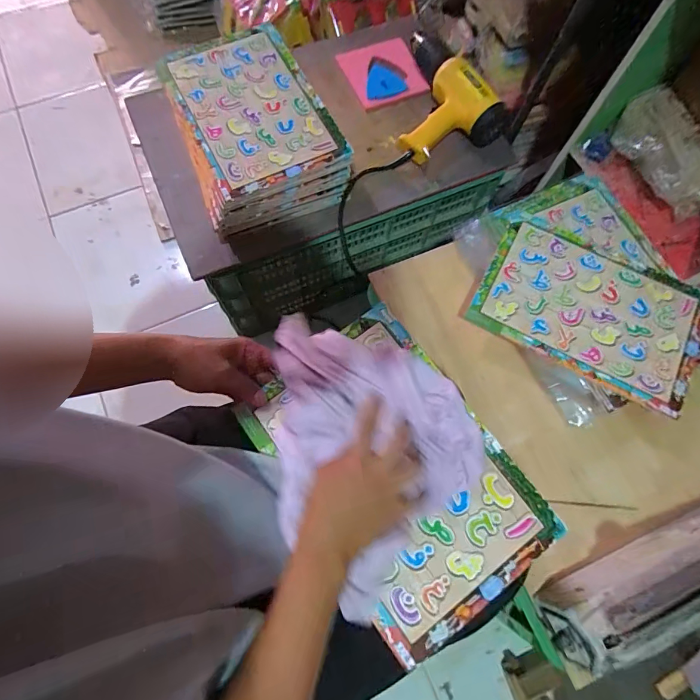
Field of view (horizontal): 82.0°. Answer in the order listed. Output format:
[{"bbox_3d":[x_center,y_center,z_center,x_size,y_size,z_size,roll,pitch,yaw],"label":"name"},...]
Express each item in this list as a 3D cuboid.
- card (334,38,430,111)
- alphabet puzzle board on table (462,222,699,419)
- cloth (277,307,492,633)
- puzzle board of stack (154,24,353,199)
[{"bbox_3d":[0.059,-0.522,0.759,0.126,0.011,0.138,-22,77,0],"label":"card"},{"bbox_3d":[0.341,-0.059,0.580,0.300,0.016,0.198,27,73,7],"label":"alphabet puzzle board on table"},{"bbox_3d":[0.032,0.099,0.402,0.201,0.039,0.282,-5,72,-3],"label":"cloth"},{"bbox_3d":[-0.156,-0.390,0.634,0.203,0.014,0.305,-25,74,-9],"label":"puzzle board of stack"}]

